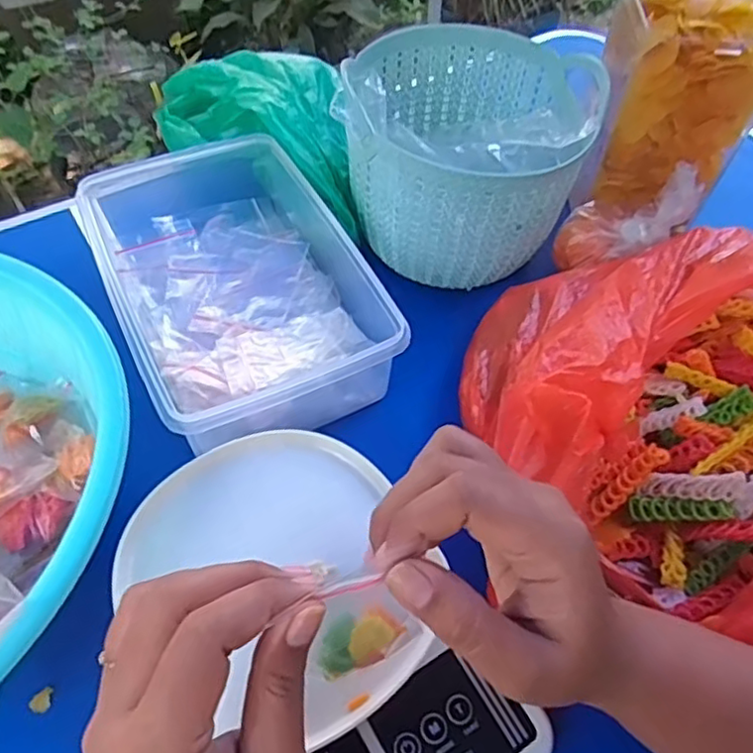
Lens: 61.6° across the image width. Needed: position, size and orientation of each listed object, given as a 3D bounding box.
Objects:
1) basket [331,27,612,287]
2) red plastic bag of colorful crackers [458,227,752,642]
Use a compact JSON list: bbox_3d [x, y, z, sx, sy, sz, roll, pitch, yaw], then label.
[{"bbox_3d":[0.068,-0.168,0.483,0.168,0.116,0.174,1,53,-1],"label":"basket"},{"bbox_3d":[0.192,0.015,0.379,0.237,0.105,0.249,-14,55,-12],"label":"red plastic bag of colorful crackers"}]

